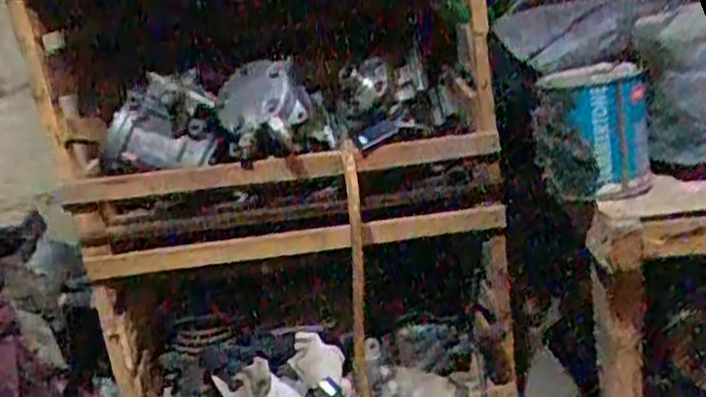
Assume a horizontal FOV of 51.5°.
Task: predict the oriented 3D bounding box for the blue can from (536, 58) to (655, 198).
[{"bbox_3d":[0.252,-0.076,0.779,0.107,0.123,0.104,-3,17,12],"label":"blue can"}]

